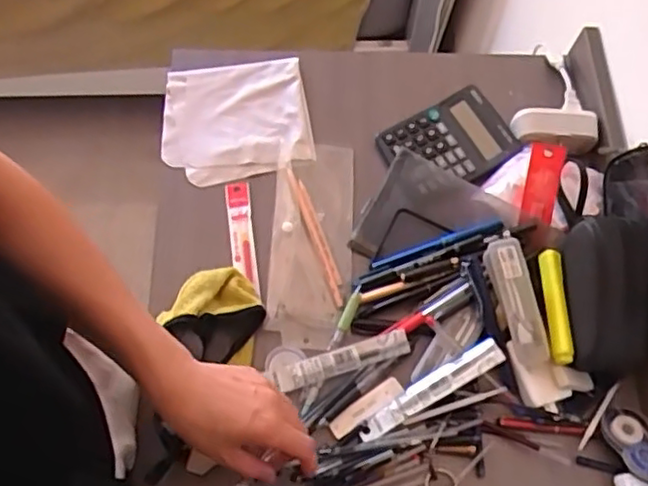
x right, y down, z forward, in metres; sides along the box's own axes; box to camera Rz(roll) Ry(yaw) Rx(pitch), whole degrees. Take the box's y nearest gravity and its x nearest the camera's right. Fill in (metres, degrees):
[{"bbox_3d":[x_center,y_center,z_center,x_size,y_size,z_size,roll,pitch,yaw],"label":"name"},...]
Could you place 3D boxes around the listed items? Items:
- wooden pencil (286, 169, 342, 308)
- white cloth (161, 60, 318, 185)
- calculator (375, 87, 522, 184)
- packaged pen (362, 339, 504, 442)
[{"bbox_3d":[-0.011,-0.008,0.682,0.008,0.005,0.159,-17,70,-9],"label":"wooden pencil"},{"bbox_3d":[-0.102,-0.139,0.745,0.161,0.011,0.145,-8,66,-6],"label":"white cloth"},{"bbox_3d":[0.142,-0.108,0.728,0.130,0.017,0.108,-31,72,-7],"label":"calculator"},{"bbox_3d":[0.099,0.139,0.613,0.151,0.014,0.025,-32,73,-1],"label":"packaged pen"}]

